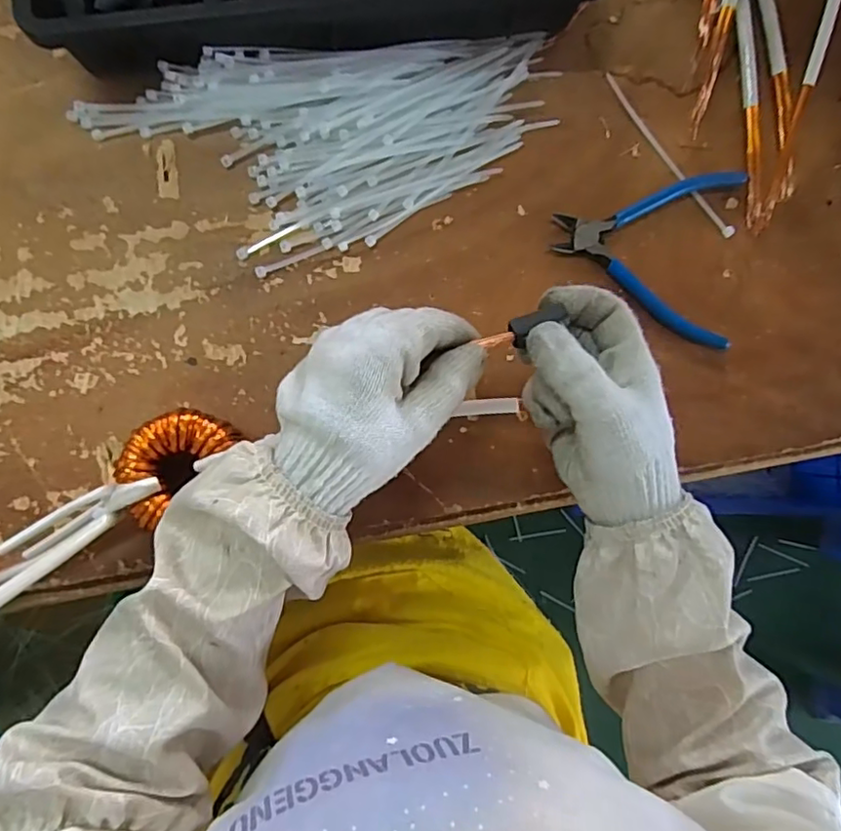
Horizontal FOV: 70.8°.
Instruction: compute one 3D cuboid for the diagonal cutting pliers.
[{"bbox_3d":[0.163,-0.119,0.425,0.133,0.011,0.128,6,86,-4],"label":"diagonal cutting pliers"}]

